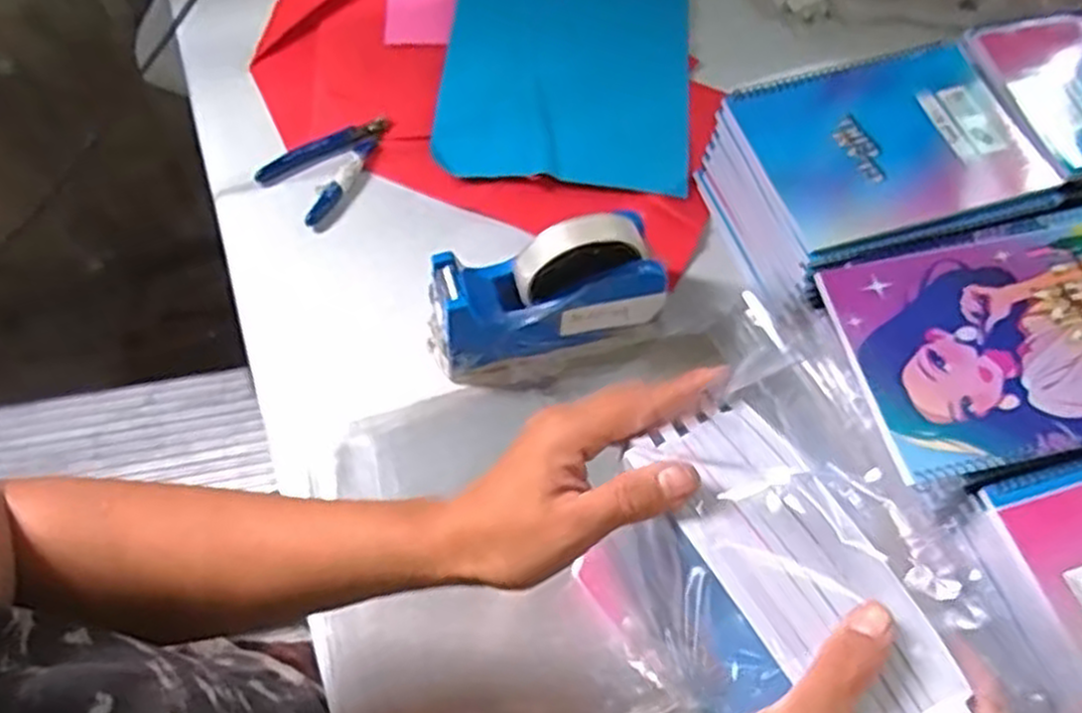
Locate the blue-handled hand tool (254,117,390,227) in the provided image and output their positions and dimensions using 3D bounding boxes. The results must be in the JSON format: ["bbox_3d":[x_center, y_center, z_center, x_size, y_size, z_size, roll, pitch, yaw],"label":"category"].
[{"bbox_3d":[-0.173,-0.162,0.647,0.070,0.008,0.111,32,67,16],"label":"blue-handled hand tool"}]

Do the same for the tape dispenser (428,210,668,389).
[{"bbox_3d":[0.003,-0.041,0.536,0.160,0.106,0.060,-12,63,-6],"label":"tape dispenser"}]

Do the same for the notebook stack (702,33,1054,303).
[{"bbox_3d":[0.249,-0.136,0.605,0.224,0.084,0.160,-17,64,-8],"label":"notebook stack"}]

